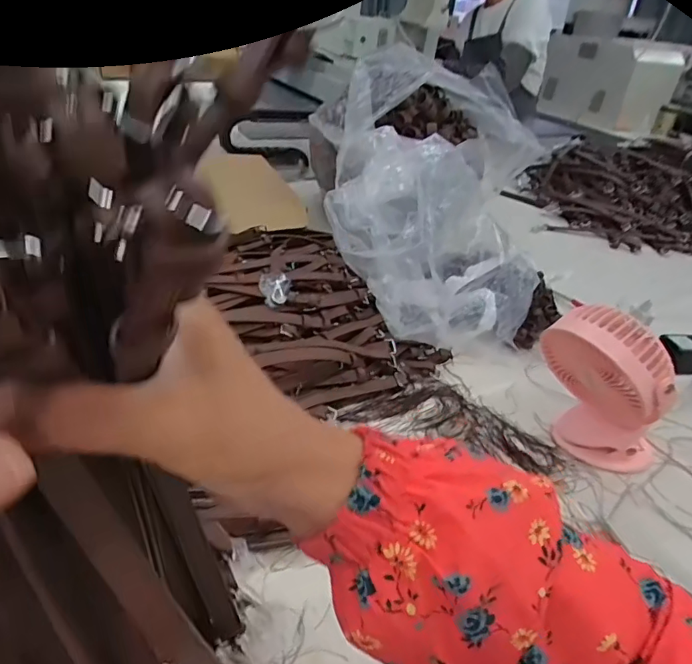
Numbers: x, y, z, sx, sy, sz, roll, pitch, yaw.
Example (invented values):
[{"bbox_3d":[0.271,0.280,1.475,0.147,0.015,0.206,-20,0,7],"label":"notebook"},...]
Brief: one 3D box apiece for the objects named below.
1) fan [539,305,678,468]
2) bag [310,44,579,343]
[{"bbox_3d":[0.299,0.058,0.602,0.150,0.182,0.106,31,40,31],"label":"fan"},{"bbox_3d":[0.128,-0.242,0.878,0.376,0.268,0.480,9,34,2],"label":"bag"}]

